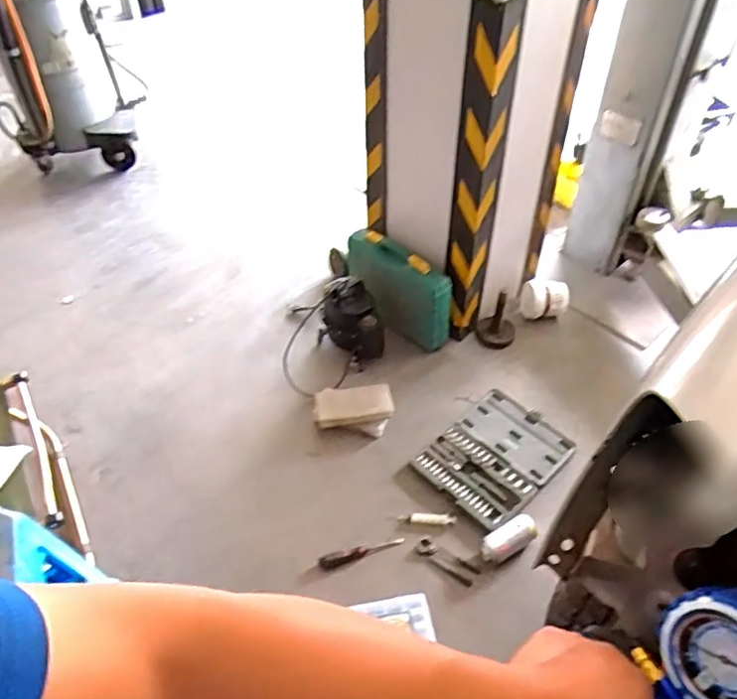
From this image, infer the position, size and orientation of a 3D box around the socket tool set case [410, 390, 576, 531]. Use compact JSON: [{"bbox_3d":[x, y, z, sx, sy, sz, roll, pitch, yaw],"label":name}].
[{"bbox_3d":[0.353,0.289,1.706,0.380,0.047,0.306,-35,55,-28],"label":"socket tool set case"}]

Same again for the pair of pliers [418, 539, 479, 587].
[{"bbox_3d":[0.192,0.522,1.519,0.155,0.016,0.050,26,53,24],"label":"pair of pliers"}]

